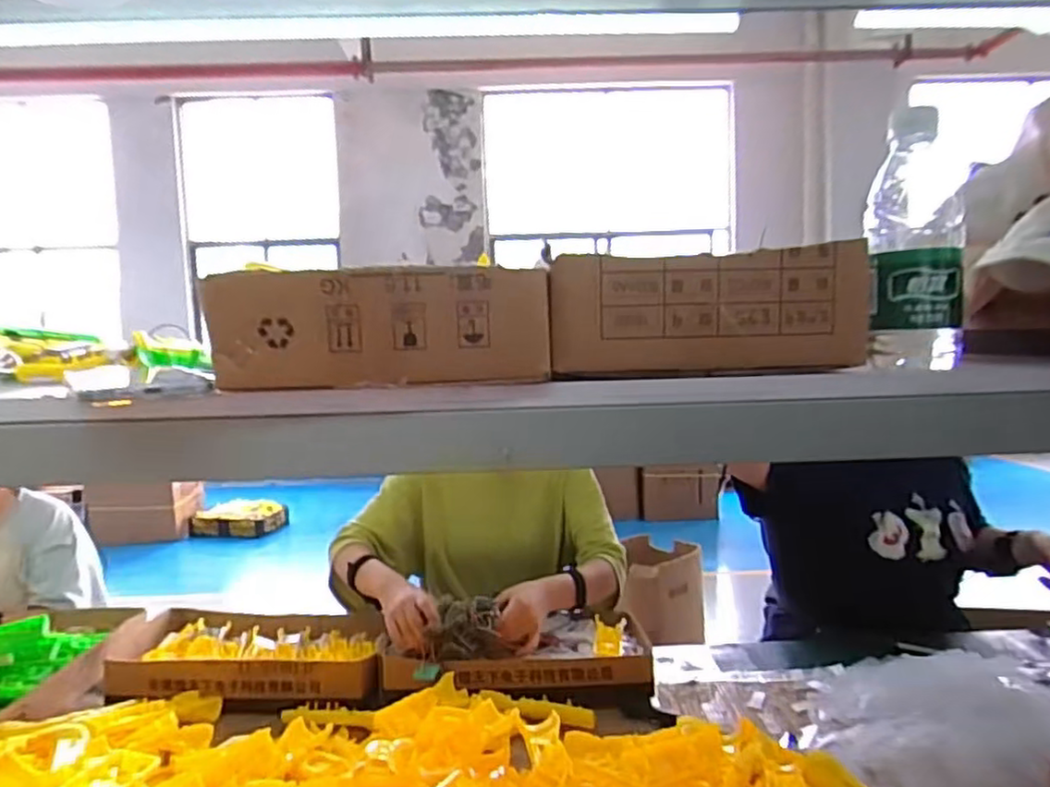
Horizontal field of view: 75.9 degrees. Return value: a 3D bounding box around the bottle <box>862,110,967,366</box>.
[{"bbox_3d":[0.276,-0.107,0.477,0.058,0.173,0.073,1,6,26],"label":"bottle"}]

